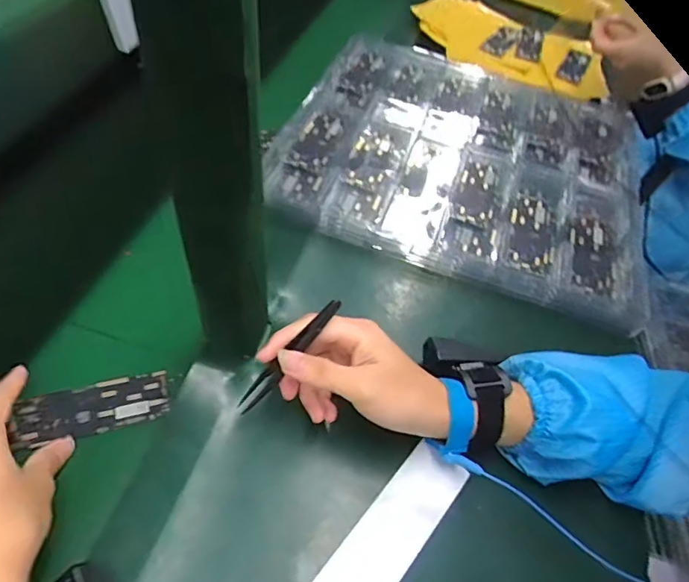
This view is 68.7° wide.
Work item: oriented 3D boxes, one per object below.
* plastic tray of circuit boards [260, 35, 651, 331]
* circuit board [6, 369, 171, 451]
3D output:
[{"bbox_3d":[0.169,-0.188,0.672,0.442,0.024,0.459,18,52,2],"label":"plastic tray of circuit boards"},{"bbox_3d":[-0.202,0.095,0.408,0.113,0.004,0.044,-11,54,-17],"label":"circuit board"}]

